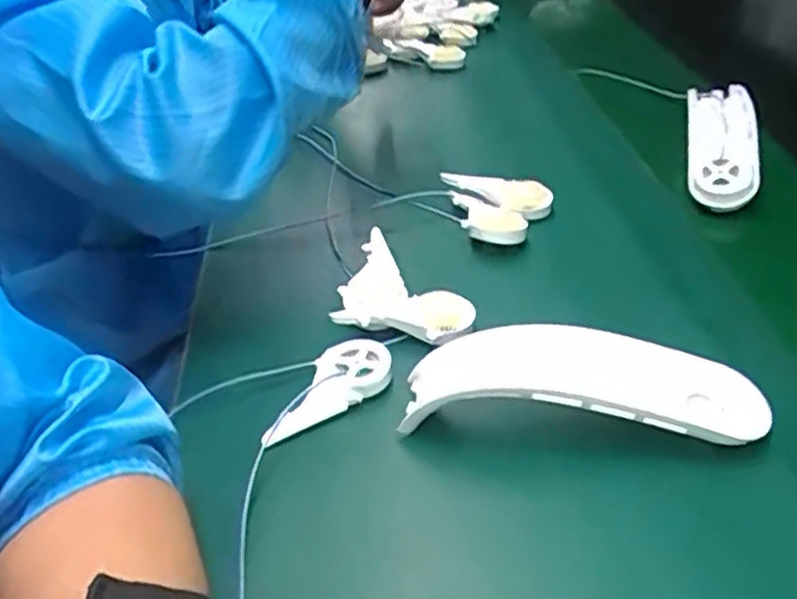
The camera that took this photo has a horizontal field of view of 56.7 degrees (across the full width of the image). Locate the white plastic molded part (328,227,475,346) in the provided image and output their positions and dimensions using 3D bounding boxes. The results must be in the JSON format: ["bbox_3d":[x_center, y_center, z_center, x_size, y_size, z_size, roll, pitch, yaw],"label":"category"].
[{"bbox_3d":[0.009,-0.009,0.519,0.095,0.013,0.096,13,43,14],"label":"white plastic molded part"}]

